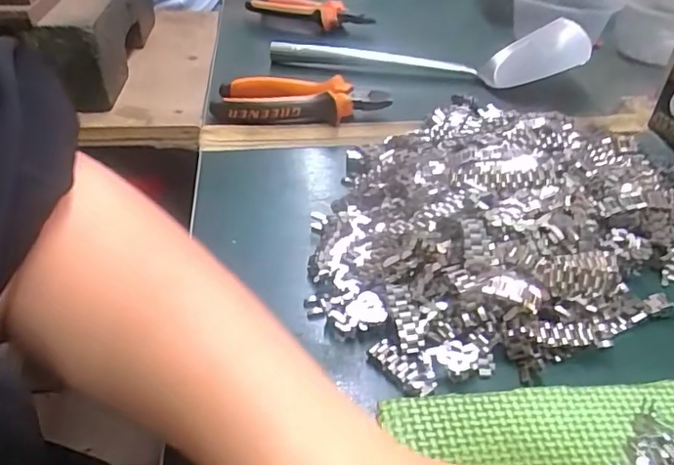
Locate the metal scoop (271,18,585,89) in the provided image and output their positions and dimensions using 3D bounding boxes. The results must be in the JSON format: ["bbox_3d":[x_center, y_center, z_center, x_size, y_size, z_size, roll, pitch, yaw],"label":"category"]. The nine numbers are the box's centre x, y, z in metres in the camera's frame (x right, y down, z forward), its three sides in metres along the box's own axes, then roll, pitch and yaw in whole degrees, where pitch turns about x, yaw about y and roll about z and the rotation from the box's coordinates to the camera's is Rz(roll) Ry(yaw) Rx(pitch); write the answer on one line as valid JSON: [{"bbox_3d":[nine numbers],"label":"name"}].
[{"bbox_3d":[0.091,-0.193,0.572,0.296,0.051,0.102,12,40,11],"label":"metal scoop"}]

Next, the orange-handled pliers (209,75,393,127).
[{"bbox_3d":[-0.032,-0.118,0.491,0.147,0.031,0.056,-2,39,-5],"label":"orange-handled pliers"}]

